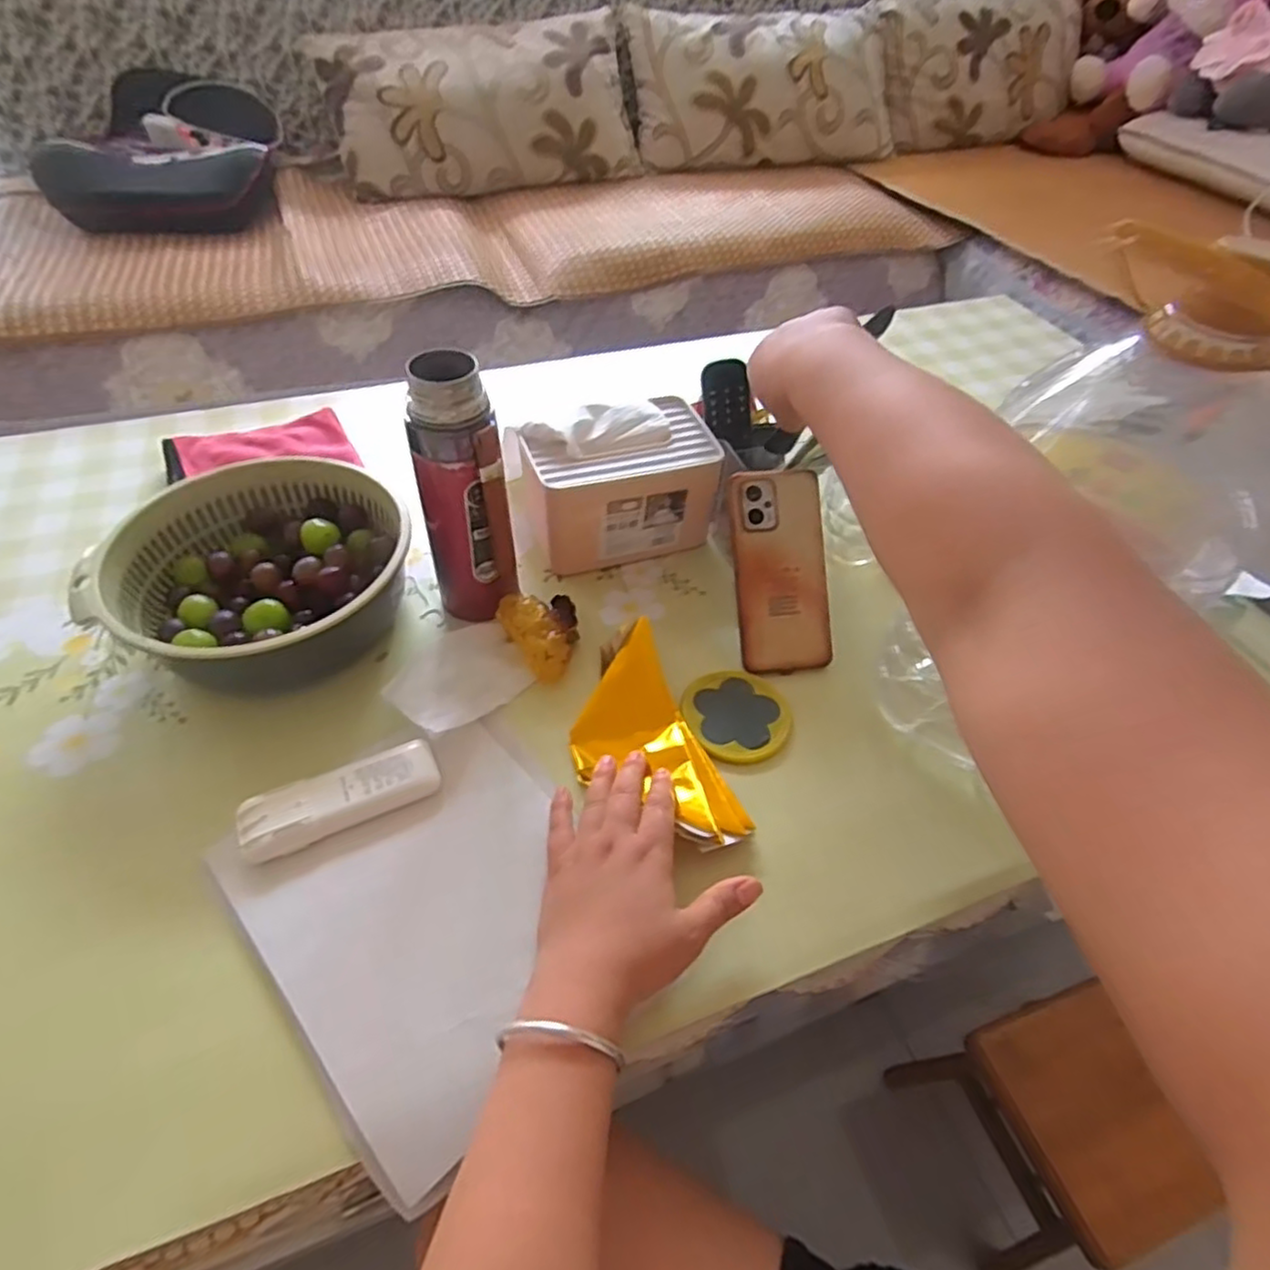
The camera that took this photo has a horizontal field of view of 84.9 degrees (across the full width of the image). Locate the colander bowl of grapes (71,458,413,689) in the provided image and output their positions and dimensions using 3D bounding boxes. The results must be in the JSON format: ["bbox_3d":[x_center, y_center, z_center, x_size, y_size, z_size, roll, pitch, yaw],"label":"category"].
[{"bbox_3d":[-0.305,-0.055,0.572,0.219,0.078,0.179,-10,50,-12],"label":"colander bowl of grapes"}]

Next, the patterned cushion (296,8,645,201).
[{"bbox_3d":[-0.317,-1.112,1.467,0.639,0.226,0.298,-13,51,-13],"label":"patterned cushion"}]

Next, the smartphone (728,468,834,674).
[{"bbox_3d":[0.121,-0.052,0.571,0.076,0.006,0.163,-6,93,-4],"label":"smartphone"}]

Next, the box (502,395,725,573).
[{"bbox_3d":[-0.018,-0.142,0.639,0.171,0.104,0.106,-15,52,-15],"label":"box"}]

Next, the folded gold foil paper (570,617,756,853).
[{"bbox_3d":[0.006,0.077,0.501,0.091,0.036,0.180,-20,53,-19],"label":"folded gold foil paper"}]

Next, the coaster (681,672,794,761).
[{"bbox_3d":[0.080,0.061,0.538,0.081,0.007,0.081,1,49,-2],"label":"coaster"}]

